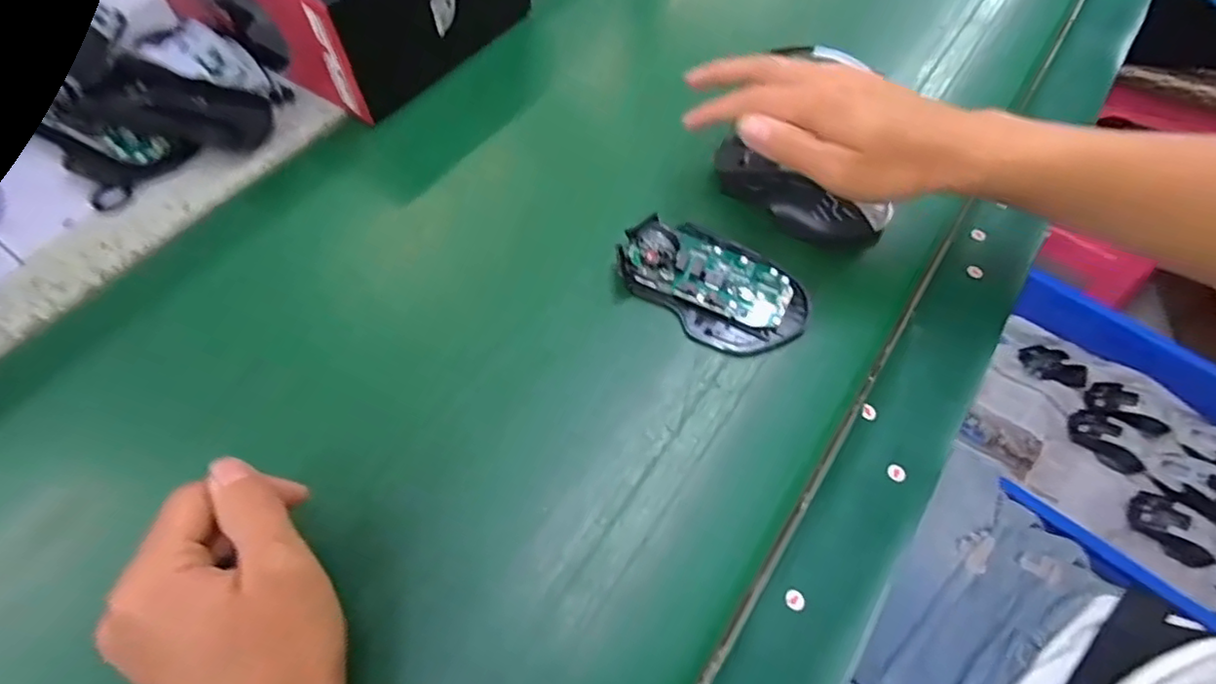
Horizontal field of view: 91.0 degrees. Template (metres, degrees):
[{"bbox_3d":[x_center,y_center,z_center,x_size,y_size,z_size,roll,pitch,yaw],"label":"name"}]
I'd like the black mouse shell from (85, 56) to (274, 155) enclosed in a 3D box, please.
[{"bbox_3d":[-0.302,-0.166,0.413,0.118,0.033,0.056,13,61,7],"label":"black mouse shell"}]

